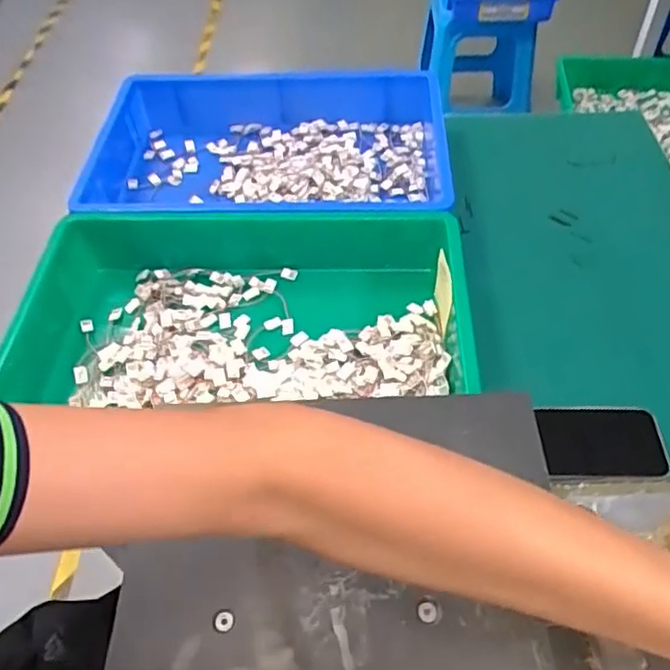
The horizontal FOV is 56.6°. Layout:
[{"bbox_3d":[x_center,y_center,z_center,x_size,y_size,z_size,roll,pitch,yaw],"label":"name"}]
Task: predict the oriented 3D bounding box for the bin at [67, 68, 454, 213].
[{"bbox_3d":[-0.084,-0.214,0.763,0.462,0.097,0.271,-2,52,1],"label":"bin"}]

